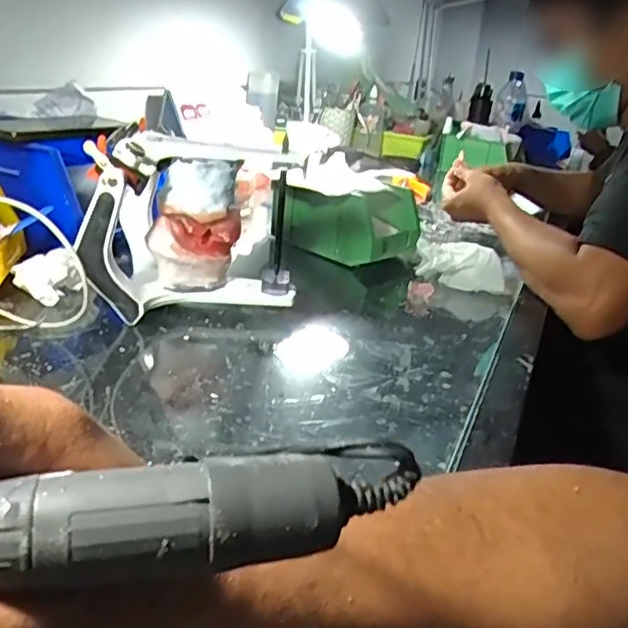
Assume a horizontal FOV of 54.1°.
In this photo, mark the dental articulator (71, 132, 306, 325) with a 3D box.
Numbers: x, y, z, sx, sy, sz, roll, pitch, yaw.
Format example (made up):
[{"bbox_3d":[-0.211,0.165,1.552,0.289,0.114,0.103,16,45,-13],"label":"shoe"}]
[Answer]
[{"bbox_3d":[-0.117,-0.076,0.552,0.186,0.150,0.108,-6,26,-26],"label":"dental articulator"}]

